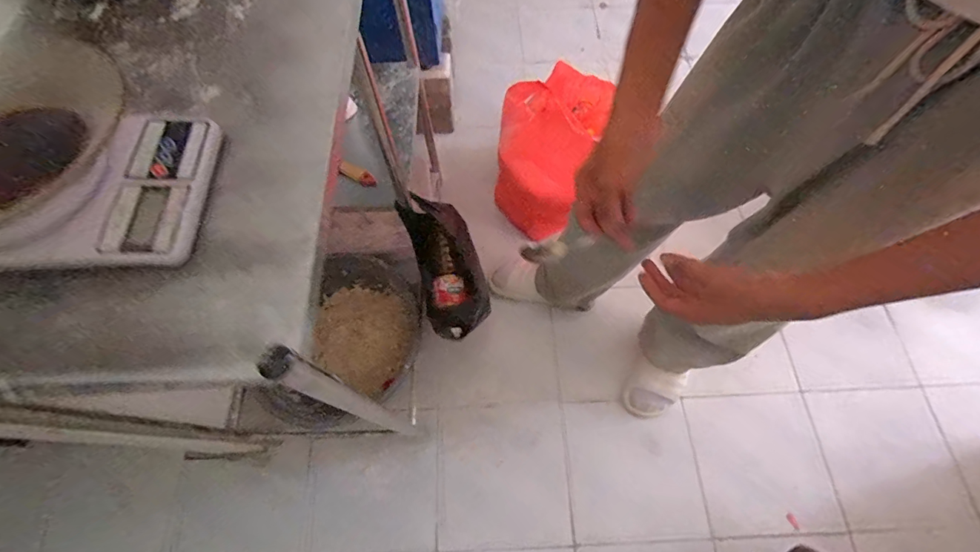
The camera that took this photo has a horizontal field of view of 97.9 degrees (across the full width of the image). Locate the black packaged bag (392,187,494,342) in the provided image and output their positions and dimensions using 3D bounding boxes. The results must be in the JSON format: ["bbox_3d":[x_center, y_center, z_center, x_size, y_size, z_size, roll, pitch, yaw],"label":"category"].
[{"bbox_3d":[-0.084,-0.023,0.855,0.127,0.175,0.251,-15,66,-6],"label":"black packaged bag"}]

